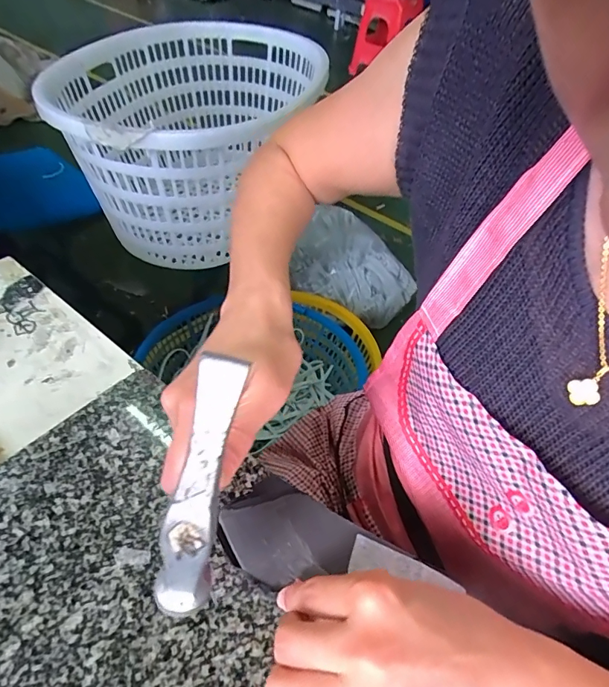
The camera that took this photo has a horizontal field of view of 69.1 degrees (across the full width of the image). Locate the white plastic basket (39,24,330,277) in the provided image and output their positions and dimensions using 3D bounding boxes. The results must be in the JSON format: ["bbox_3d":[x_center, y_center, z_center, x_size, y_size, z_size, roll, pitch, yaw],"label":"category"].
[{"bbox_3d":[-0.253,-0.424,0.964,0.465,0.333,0.570,13,49,4],"label":"white plastic basket"}]

